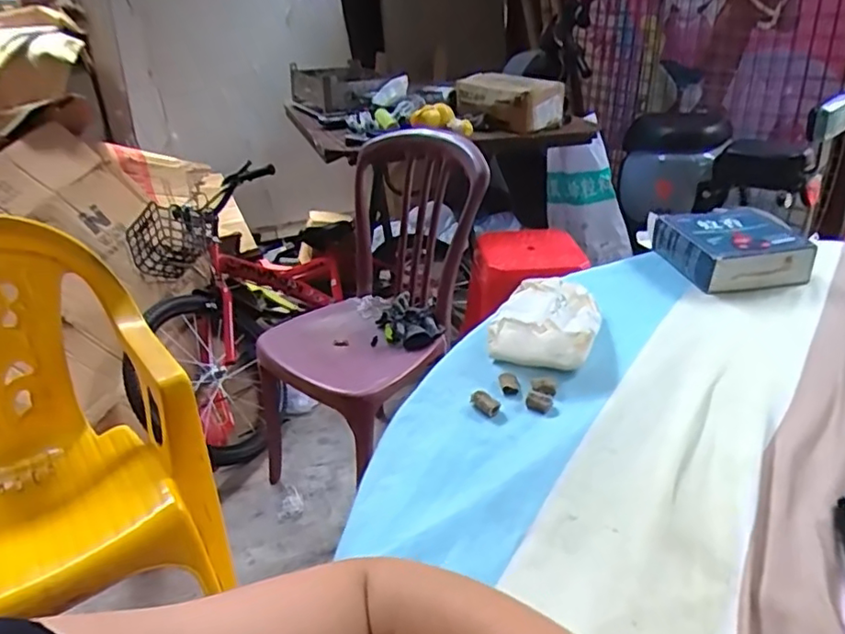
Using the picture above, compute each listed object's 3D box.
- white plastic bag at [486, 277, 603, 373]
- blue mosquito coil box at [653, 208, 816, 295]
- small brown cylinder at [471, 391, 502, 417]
[{"bbox_3d":[0.135,-0.001,0.658,0.110,0.042,0.147,8,32,18],"label":"white plastic bag"},{"bbox_3d":[0.403,-0.090,0.784,0.145,0.048,0.151,-6,31,-5],"label":"blue mosquito coil box"},{"bbox_3d":[0.059,0.079,0.558,0.018,0.014,0.028,-28,39,-36],"label":"small brown cylinder"}]

